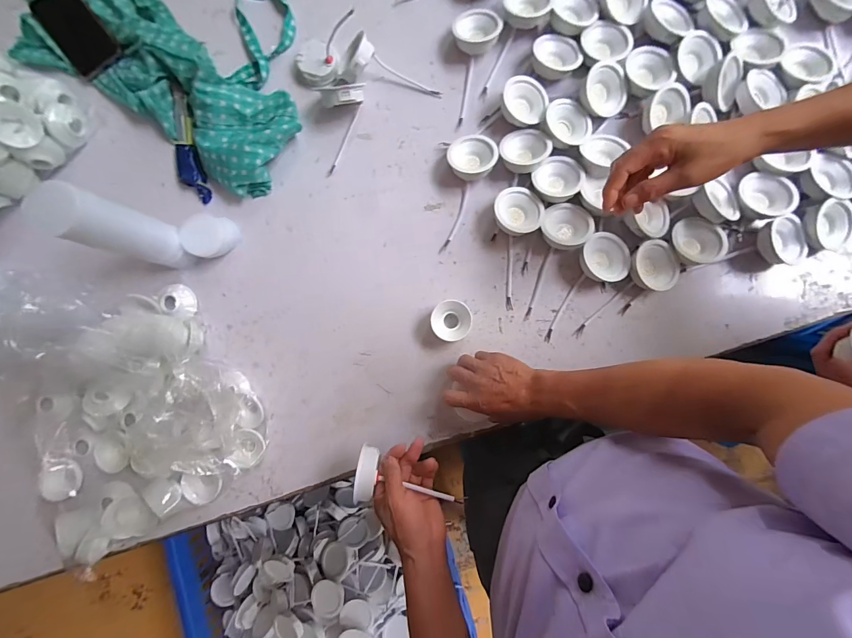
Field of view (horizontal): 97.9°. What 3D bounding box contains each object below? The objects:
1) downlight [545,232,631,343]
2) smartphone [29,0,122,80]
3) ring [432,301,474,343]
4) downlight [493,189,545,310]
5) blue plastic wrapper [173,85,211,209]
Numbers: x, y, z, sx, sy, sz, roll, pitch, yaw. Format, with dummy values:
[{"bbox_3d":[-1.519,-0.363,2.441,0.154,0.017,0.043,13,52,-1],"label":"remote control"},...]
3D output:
[{"bbox_3d":[0.219,-0.053,0.534,0.165,0.036,0.072,-41,86,-1],"label":"downlight"},{"bbox_3d":[-0.556,-0.460,0.588,0.077,0.012,0.154,-40,86,-1],"label":"smartphone"},{"bbox_3d":[0.037,0.003,0.538,0.057,0.035,0.057,0,87,2],"label":"ring"},{"bbox_3d":[0.119,-0.108,0.542,0.070,0.034,0.167,18,88,3],"label":"downlight"},{"bbox_3d":[-0.371,-0.270,0.572,0.039,0.014,0.187,-15,87,1],"label":"blue plastic wrapper"}]

